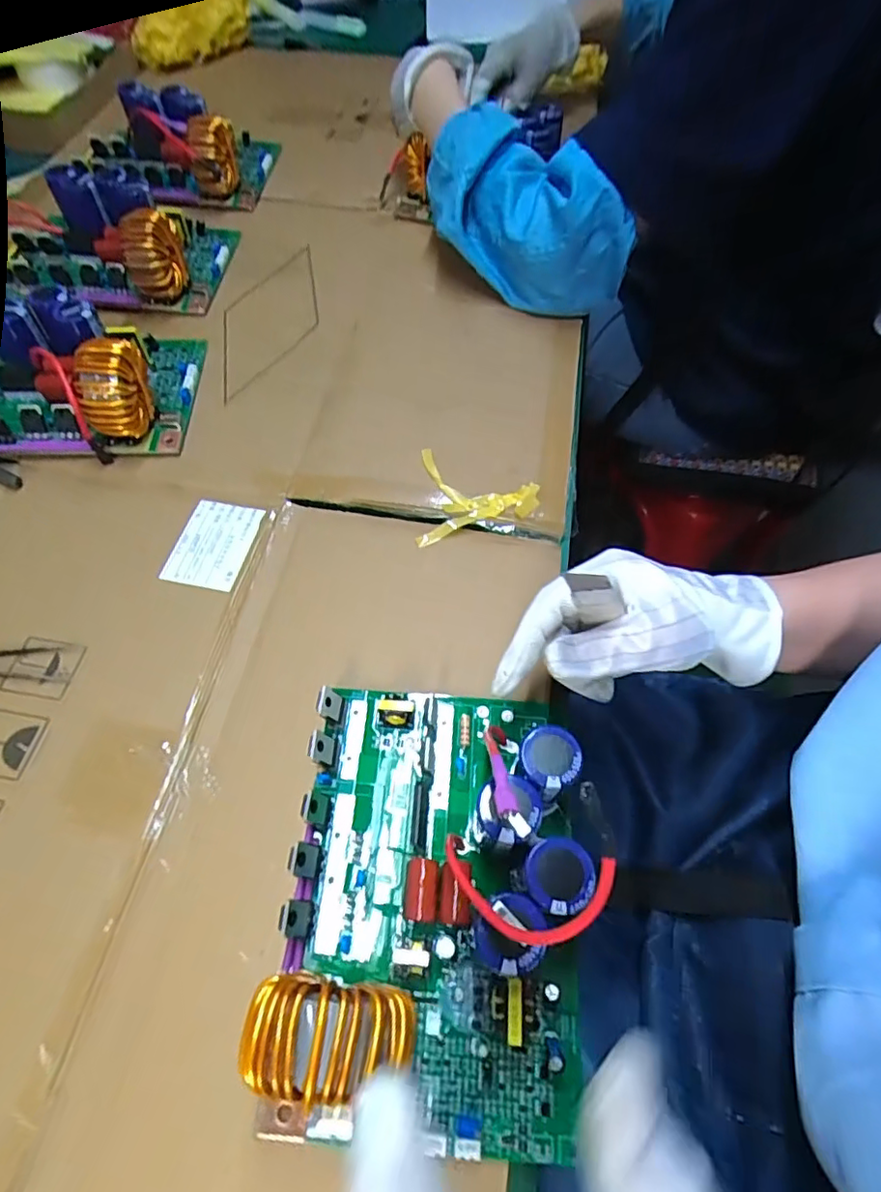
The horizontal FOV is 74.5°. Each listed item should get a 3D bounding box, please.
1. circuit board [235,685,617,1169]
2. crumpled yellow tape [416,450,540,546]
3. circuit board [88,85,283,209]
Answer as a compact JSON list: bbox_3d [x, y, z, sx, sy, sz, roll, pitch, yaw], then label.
[{"bbox_3d":[-0.003,0.129,0.265,0.133,0.060,0.192,4,60,2],"label":"circuit board"},{"bbox_3d":[0.028,-0.068,0.414,0.085,0.013,0.073,3,60,1],"label":"crumpled yellow tape"},{"bbox_3d":[-0.278,-0.480,0.617,0.177,0.064,0.128,6,60,3],"label":"circuit board"}]

